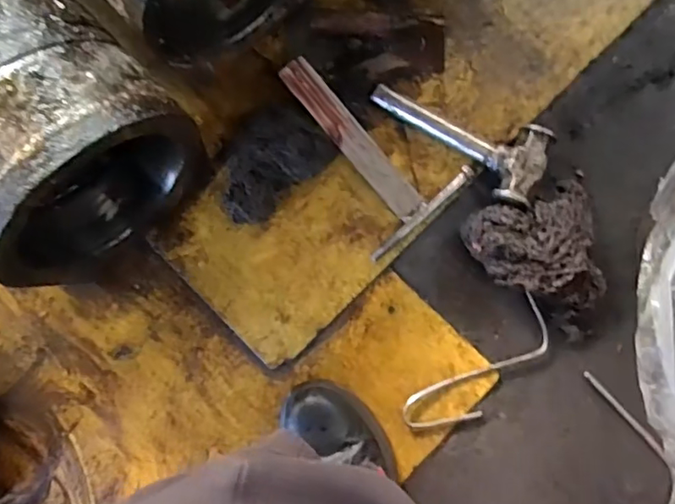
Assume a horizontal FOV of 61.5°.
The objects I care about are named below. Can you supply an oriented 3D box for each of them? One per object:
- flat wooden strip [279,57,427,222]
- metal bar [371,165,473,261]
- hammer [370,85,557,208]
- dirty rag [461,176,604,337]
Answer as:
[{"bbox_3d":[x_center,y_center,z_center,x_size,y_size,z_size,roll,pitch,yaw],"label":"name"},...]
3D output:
[{"bbox_3d":[0.017,-0.129,0.657,0.034,0.009,0.224,-40,94,0],"label":"flat wooden strip"},{"bbox_3d":[0.100,-0.045,0.663,0.158,0.018,0.015,-44,87,-5],"label":"metal bar"},{"bbox_3d":[0.135,-0.131,0.660,0.212,0.044,0.096,23,84,1],"label":"hammer"},{"bbox_3d":[0.240,0.017,0.642,0.154,0.047,0.172,-18,85,-3],"label":"dirty rag"}]

